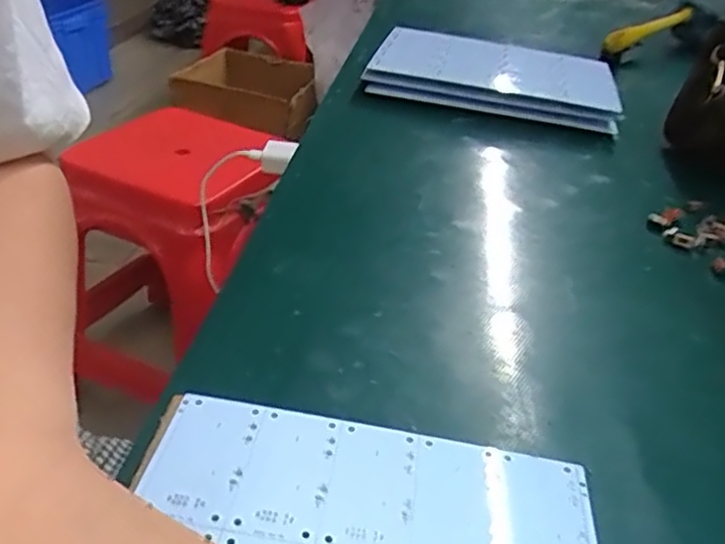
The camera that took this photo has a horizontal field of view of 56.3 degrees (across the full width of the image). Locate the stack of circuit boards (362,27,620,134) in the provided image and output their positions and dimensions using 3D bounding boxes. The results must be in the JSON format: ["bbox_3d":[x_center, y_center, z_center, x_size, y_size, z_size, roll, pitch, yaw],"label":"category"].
[{"bbox_3d":[0.137,-0.209,0.721,0.247,0.038,0.185,12,34,7],"label":"stack of circuit boards"}]

